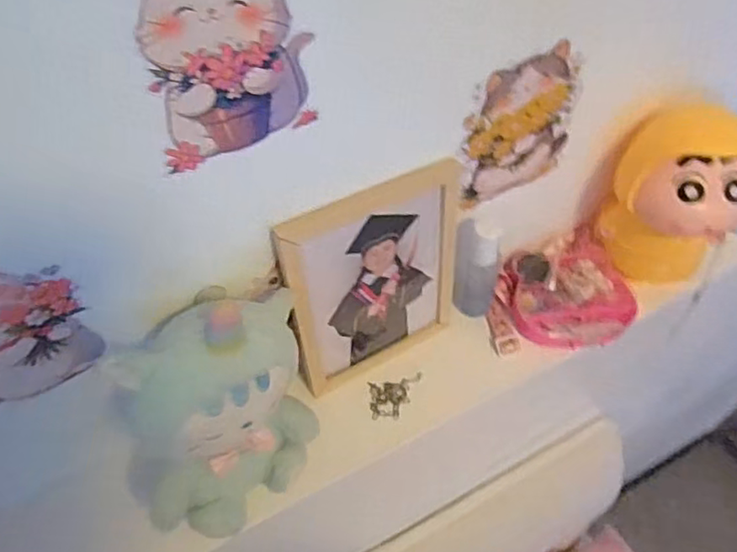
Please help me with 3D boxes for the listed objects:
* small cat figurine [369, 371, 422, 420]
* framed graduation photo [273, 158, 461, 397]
[{"bbox_3d":[0.030,0.126,0.644,0.060,0.013,0.044,-10,53,-7],"label":"small cat figurine"},{"bbox_3d":[0.007,0.007,0.593,0.184,0.220,0.047,-27,57,-19],"label":"framed graduation photo"}]

